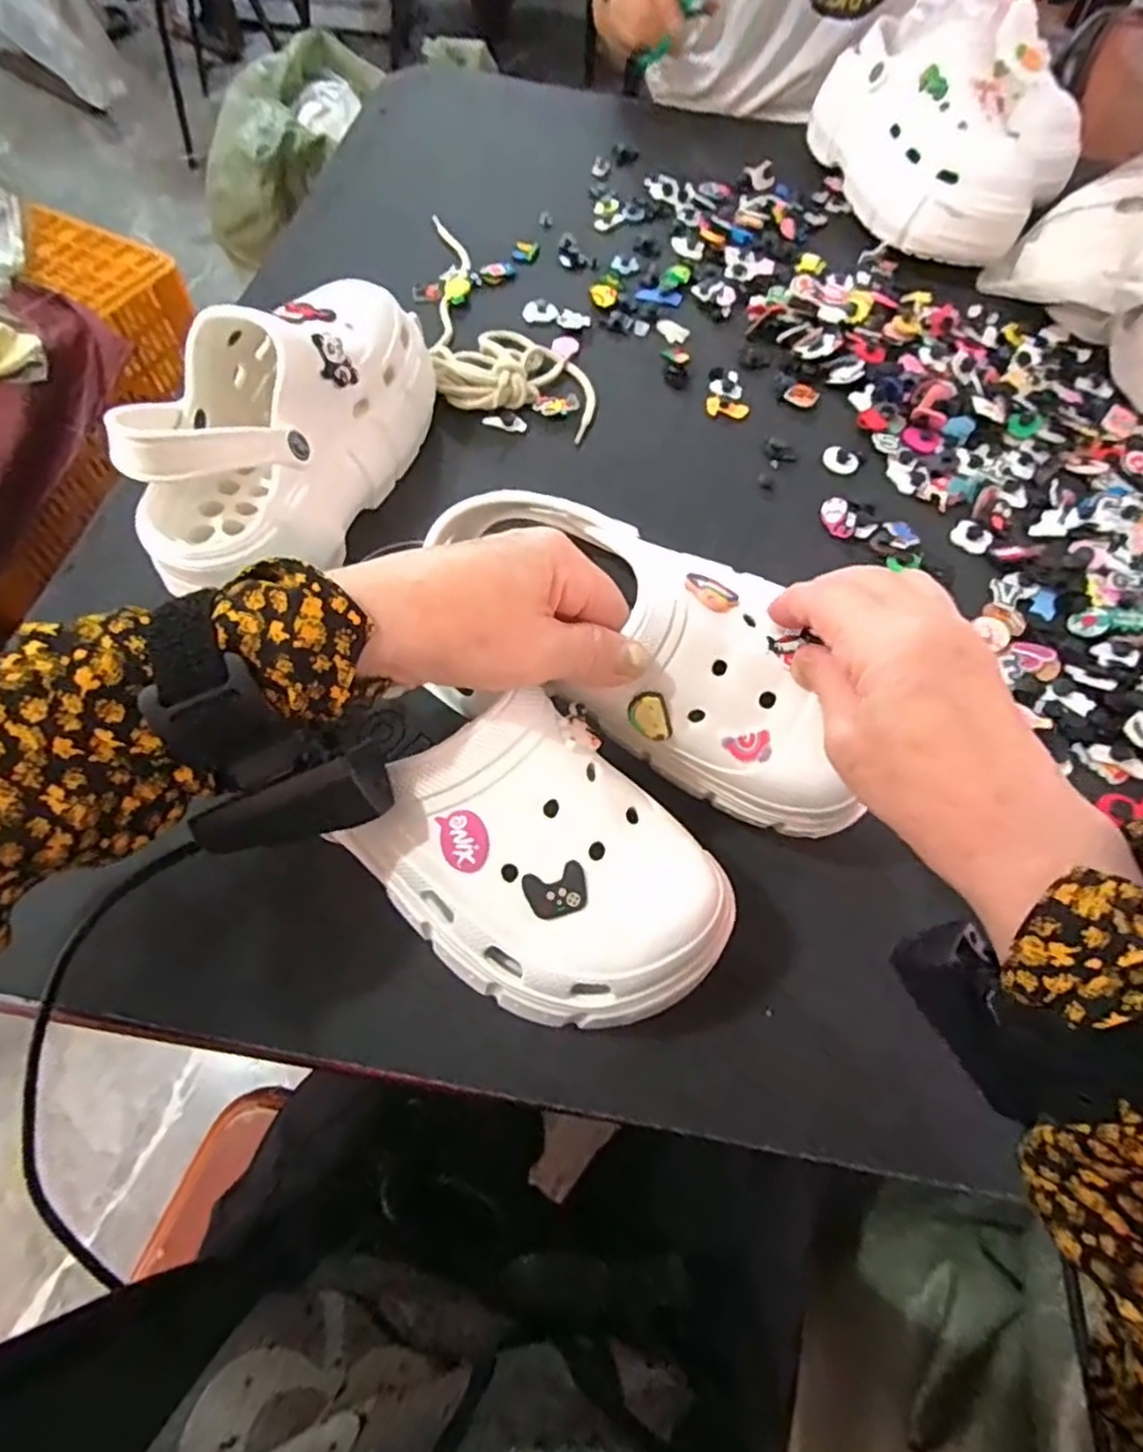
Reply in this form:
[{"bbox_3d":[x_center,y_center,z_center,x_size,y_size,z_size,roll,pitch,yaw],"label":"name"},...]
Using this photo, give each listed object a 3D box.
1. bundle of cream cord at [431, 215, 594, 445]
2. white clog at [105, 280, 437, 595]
[{"bbox_3d":[-0.061,-0.345,0.567,0.116,0.026,0.283,-9,64,-7],"label":"bundle of cream cord"},{"bbox_3d":[-0.168,-0.182,0.415,0.107,0.103,0.224,10,63,3],"label":"white clog"}]

